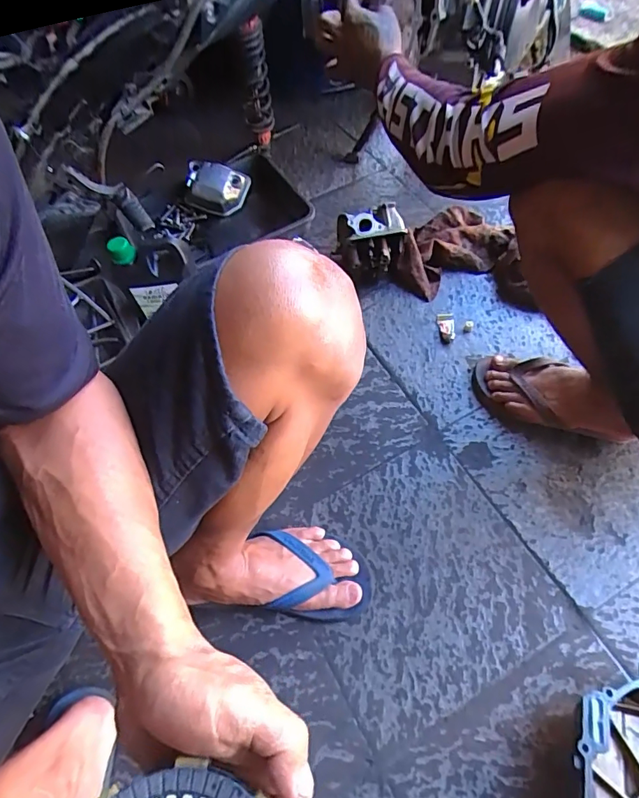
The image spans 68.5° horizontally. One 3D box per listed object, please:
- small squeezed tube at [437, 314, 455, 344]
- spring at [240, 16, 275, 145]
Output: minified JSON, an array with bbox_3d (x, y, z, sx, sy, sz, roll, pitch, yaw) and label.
[{"bbox_3d":[0.221,-0.125,0.819,0.028,0.006,0.066,3,60,8],"label":"small squeezed tube"},{"bbox_3d":[-0.129,-0.634,0.948,0.056,0.229,0.046,-12,60,-4],"label":"spring"}]

